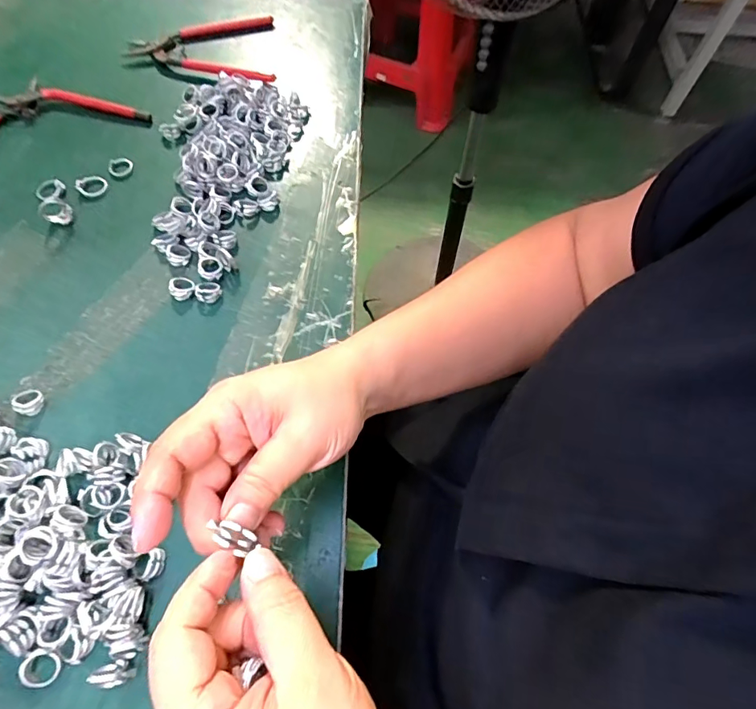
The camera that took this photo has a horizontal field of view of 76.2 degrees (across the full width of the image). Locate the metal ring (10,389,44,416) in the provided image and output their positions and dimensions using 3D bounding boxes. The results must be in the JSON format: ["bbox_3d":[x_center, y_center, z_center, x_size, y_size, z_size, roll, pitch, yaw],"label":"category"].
[{"bbox_3d":[-0.228,0.030,0.315,0.018,0.009,0.017,0,63,0],"label":"metal ring"}]

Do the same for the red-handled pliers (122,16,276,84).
[{"bbox_3d":[-0.179,-0.303,0.481,0.146,0.010,0.101,-7,64,-4],"label":"red-handled pliers"}]

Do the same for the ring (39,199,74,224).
[{"bbox_3d":[-0.254,-0.112,0.381,0.021,0.021,0.012,-35,69,-16],"label":"ring"}]

